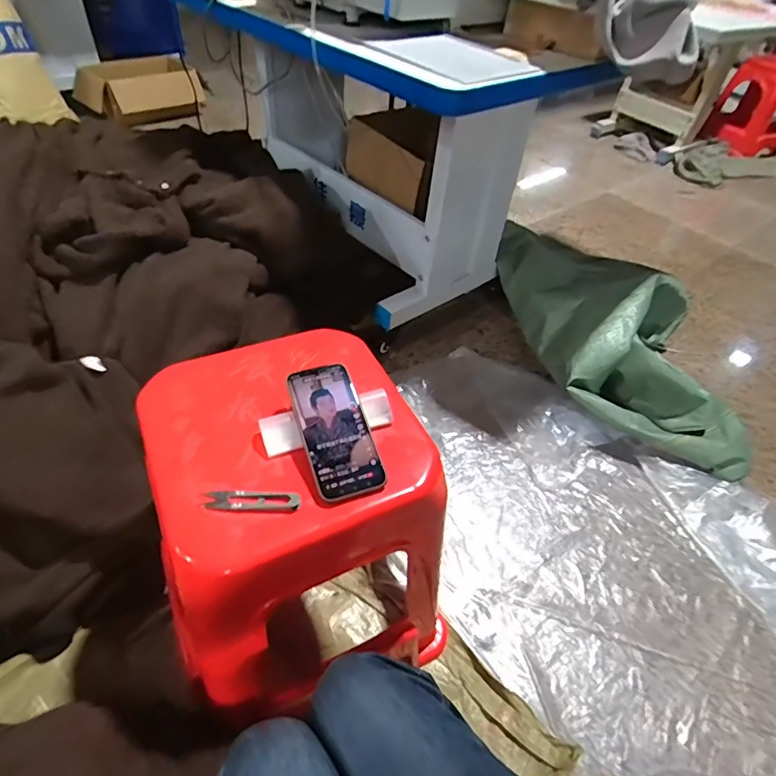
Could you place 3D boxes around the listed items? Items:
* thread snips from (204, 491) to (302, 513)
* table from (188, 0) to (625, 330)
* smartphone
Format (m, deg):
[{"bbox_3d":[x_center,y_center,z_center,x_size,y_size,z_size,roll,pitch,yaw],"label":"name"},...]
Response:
[{"bbox_3d":[-0.137,0.114,0.499,0.093,0.007,0.024,4,46,-4],"label":"thread snips"},{"bbox_3d":[-0.049,-0.641,1.364,0.526,0.639,0.910,-31,57,-31],"label":"table"},{"bbox_3d":[-0.060,0.044,0.545,0.074,0.010,0.157,-13,64,-19],"label":"smartphone"}]

